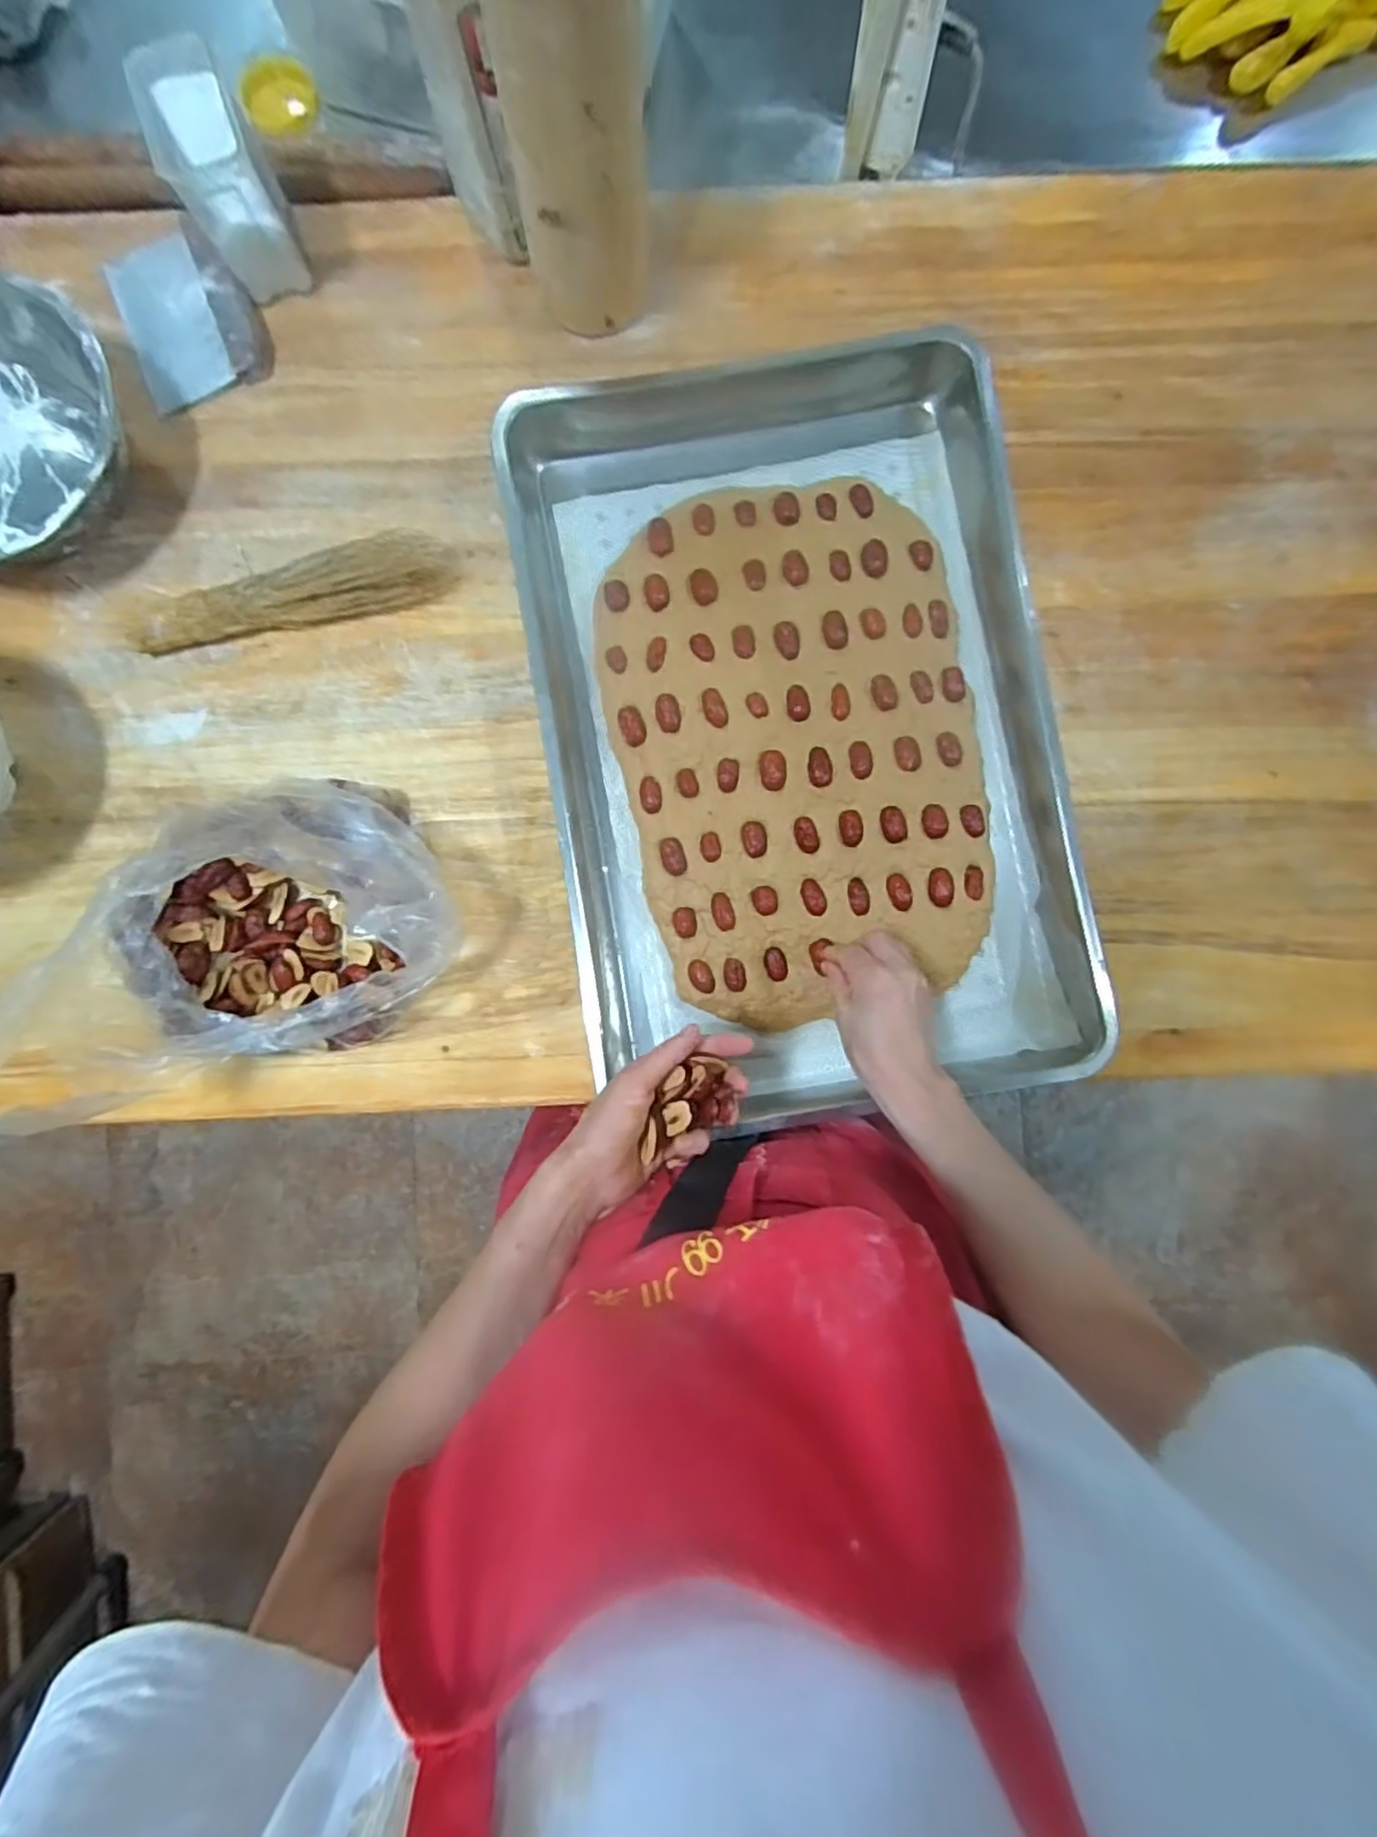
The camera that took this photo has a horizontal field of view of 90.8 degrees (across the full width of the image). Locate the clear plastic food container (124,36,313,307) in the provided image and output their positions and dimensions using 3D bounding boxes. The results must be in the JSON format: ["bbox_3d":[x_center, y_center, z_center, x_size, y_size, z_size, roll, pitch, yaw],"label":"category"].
[{"bbox_3d":[-0.372,-0.593,0.544,0.071,0.107,0.123,-25,88,-1],"label":"clear plastic food container"}]

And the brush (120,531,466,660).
[{"bbox_3d":[-0.328,-0.269,0.552,0.278,0.047,0.059,-9,86,-2],"label":"brush"}]

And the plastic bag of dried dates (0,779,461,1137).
[{"bbox_3d":[-0.320,0.010,0.481,0.276,0.157,0.189,-25,86,-3],"label":"plastic bag of dried dates"}]

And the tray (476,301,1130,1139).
[{"bbox_3d":[0.086,-0.150,0.544,0.387,0.053,0.591,-9,86,-2],"label":"tray"}]

